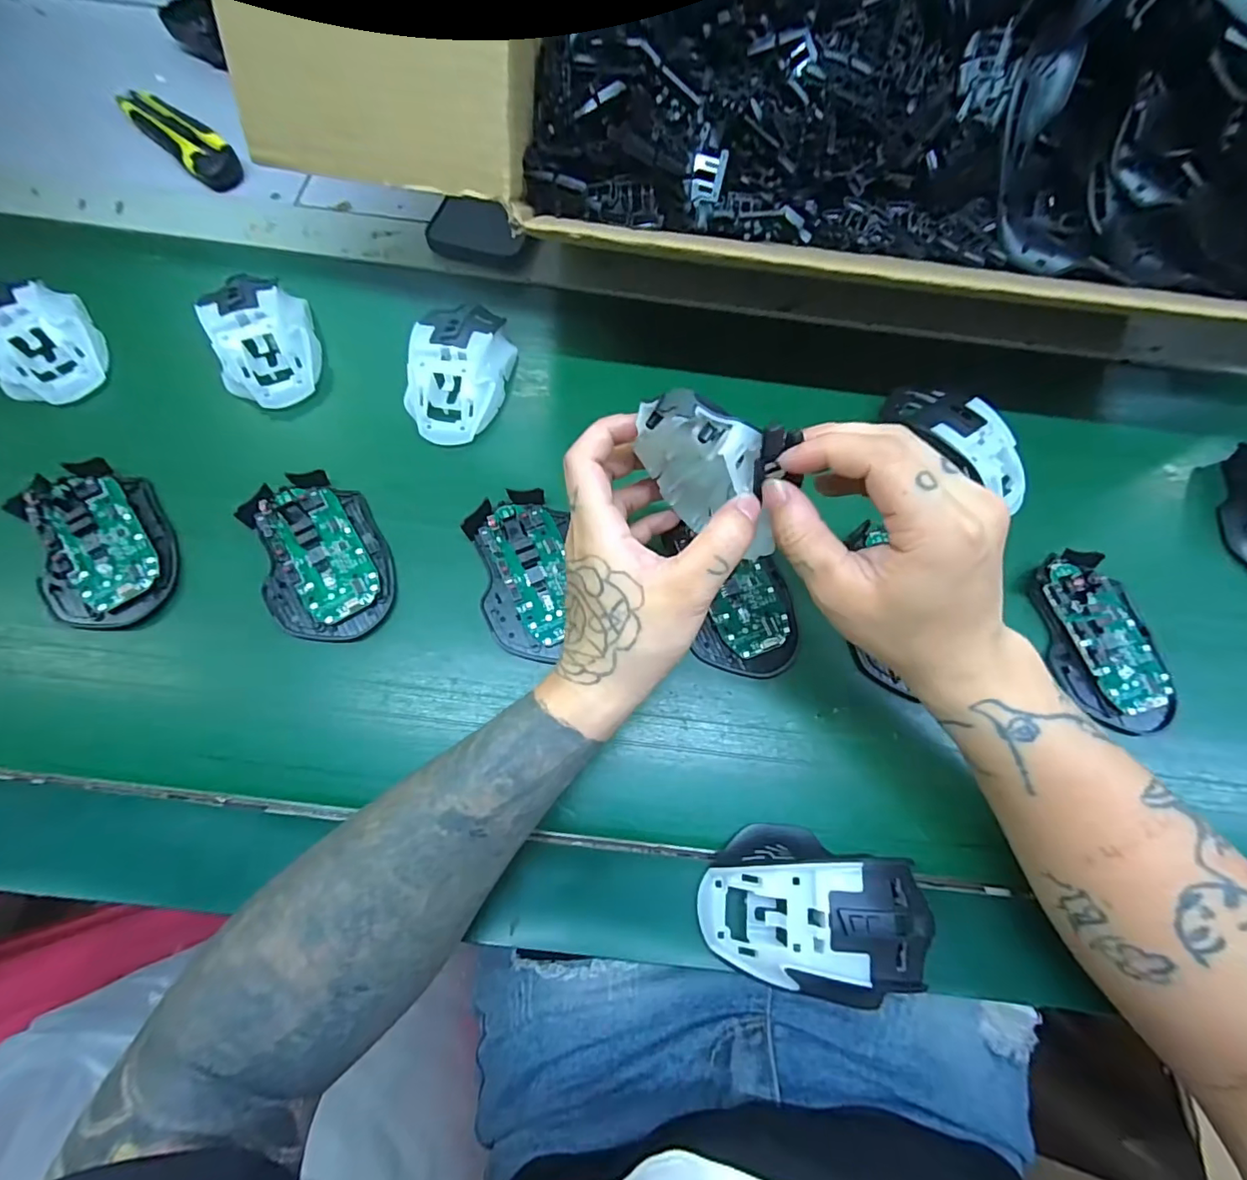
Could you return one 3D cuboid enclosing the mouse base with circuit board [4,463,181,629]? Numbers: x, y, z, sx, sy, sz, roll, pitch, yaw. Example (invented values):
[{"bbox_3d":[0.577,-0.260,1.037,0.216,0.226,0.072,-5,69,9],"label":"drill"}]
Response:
[{"bbox_3d":[-0.325,-0.031,0.328,0.070,0.024,0.114,-30,75,-12],"label":"mouse base with circuit board"}]

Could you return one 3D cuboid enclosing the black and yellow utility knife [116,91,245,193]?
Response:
[{"bbox_3d":[-0.380,-0.391,0.456,0.148,0.016,0.039,42,74,11],"label":"black and yellow utility knife"}]

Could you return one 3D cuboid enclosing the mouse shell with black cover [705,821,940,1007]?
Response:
[{"bbox_3d":[0.101,0.165,0.272,0.115,0.040,0.069,11,71,1],"label":"mouse shell with black cover"}]

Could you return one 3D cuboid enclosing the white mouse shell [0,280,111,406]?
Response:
[{"bbox_3d":[-0.405,-0.170,0.364,0.064,0.039,0.087,-30,75,-12],"label":"white mouse shell"}]

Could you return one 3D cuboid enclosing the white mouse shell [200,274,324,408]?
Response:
[{"bbox_3d":[-0.256,-0.179,0.374,0.063,0.032,0.096,-15,72,-8],"label":"white mouse shell"}]

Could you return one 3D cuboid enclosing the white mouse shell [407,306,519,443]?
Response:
[{"bbox_3d":[-0.116,-0.159,0.379,0.059,0.038,0.110,9,71,1],"label":"white mouse shell"}]

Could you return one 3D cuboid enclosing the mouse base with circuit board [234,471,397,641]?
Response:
[{"bbox_3d":[-0.191,-0.023,0.334,0.074,0.017,0.113,-21,73,-9],"label":"mouse base with circuit board"}]

